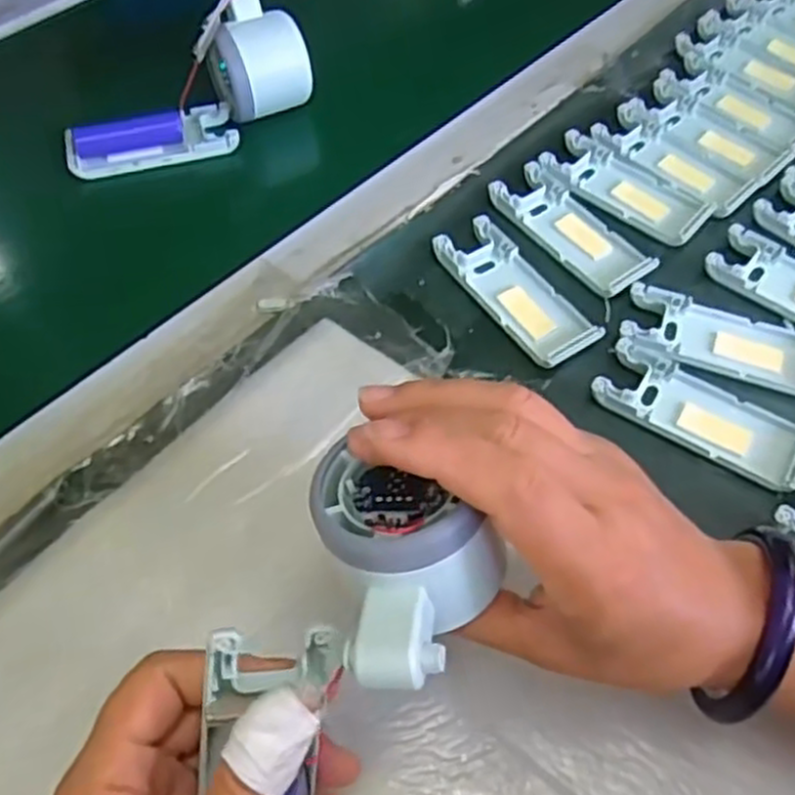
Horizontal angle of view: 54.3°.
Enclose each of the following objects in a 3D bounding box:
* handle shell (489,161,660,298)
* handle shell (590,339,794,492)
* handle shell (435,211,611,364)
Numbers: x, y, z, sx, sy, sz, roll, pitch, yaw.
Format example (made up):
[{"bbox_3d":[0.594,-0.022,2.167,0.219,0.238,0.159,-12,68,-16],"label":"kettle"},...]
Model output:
[{"bbox_3d":[0.102,-0.100,0.457,0.042,0.009,0.103,-32,62,-20],"label":"handle shell"},{"bbox_3d":[0.153,0.007,0.387,0.104,0.010,0.044,31,62,19],"label":"handle shell"},{"bbox_3d":[0.065,-0.059,0.430,0.041,0.012,0.101,-30,61,-18],"label":"handle shell"}]

